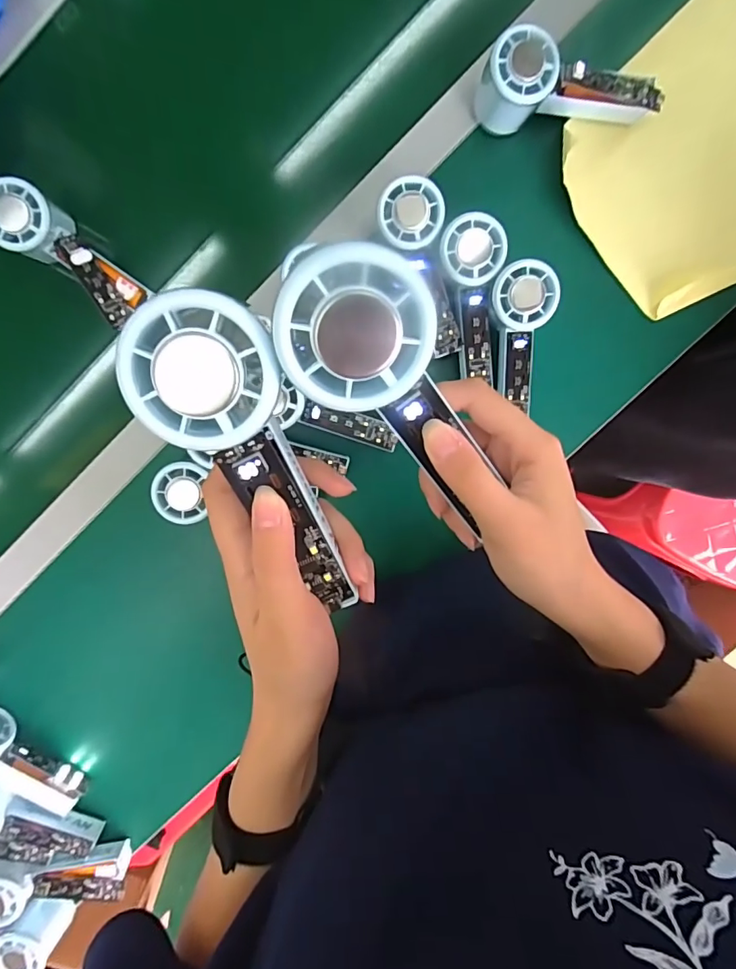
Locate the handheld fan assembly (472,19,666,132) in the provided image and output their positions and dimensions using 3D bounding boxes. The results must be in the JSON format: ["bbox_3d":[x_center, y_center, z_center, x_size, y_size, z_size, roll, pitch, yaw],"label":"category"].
[{"bbox_3d":[0.175,-0.342,0.431,0.151,0.059,0.050,12,98,-2],"label":"handheld fan assembly"}]

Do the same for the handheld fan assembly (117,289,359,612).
[{"bbox_3d":[-0.044,-0.007,0.209,0.053,0.022,0.148,-24,119,4],"label":"handheld fan assembly"}]

